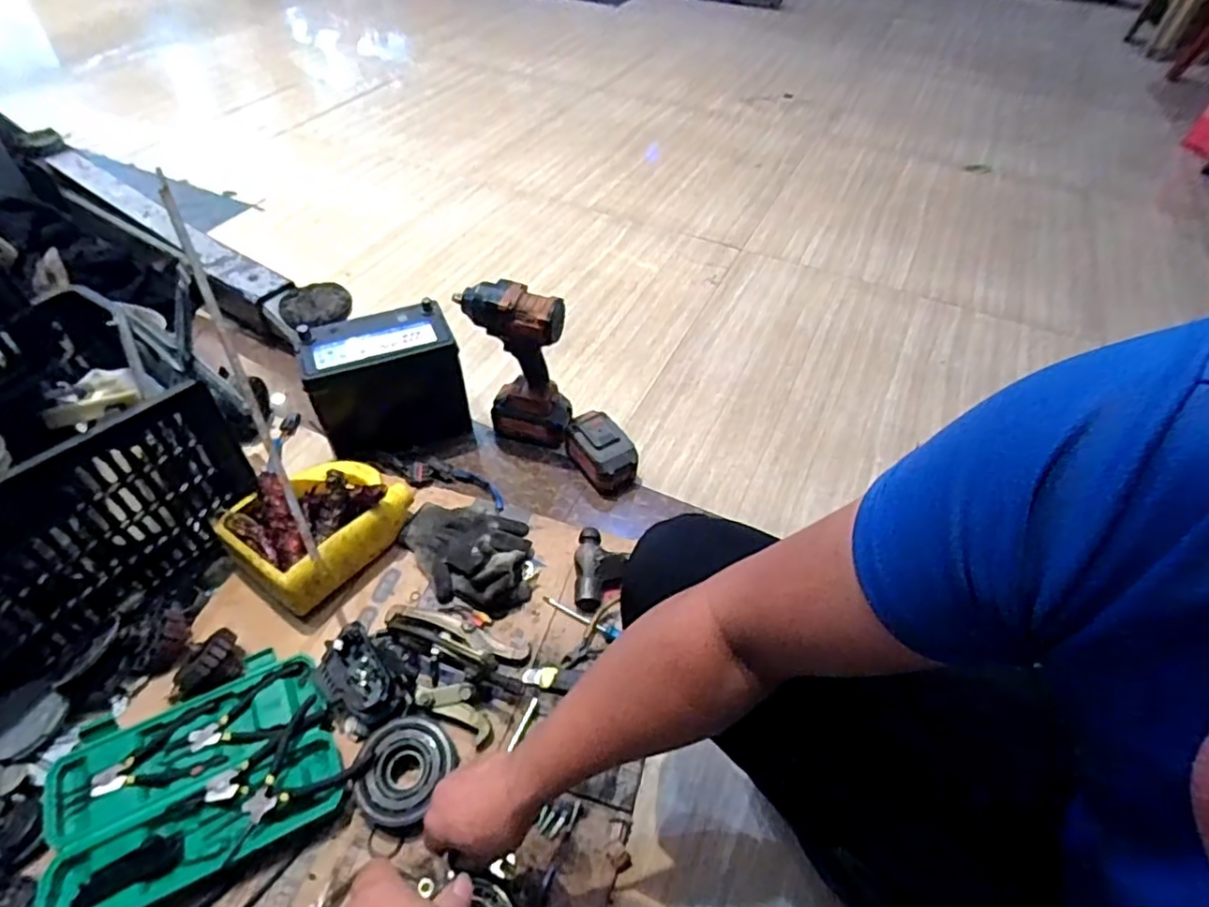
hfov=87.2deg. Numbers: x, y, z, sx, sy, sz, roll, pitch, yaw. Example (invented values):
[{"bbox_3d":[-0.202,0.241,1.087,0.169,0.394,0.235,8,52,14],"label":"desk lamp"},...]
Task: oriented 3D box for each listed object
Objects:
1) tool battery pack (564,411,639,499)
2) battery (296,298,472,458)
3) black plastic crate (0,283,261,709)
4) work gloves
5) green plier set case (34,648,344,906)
[{"bbox_3d":[-0.004,-0.002,1.047,0.080,0.082,0.130,-22,52,-19],"label":"tool battery pack"},{"bbox_3d":[-0.349,-0.103,1.040,0.225,0.212,0.131,-15,51,-15],"label":"battery"},{"bbox_3d":[-0.764,0.062,0.817,0.322,0.267,0.469,28,53,21],"label":"black plastic crate"},{"bbox_3d":[-0.200,0.134,0.916,0.213,0.064,0.154,12,49,11],"label":"work gloves"},{"bbox_3d":[-0.464,0.366,0.714,0.298,0.034,0.226,-21,53,-20],"label":"green plier set case"}]

